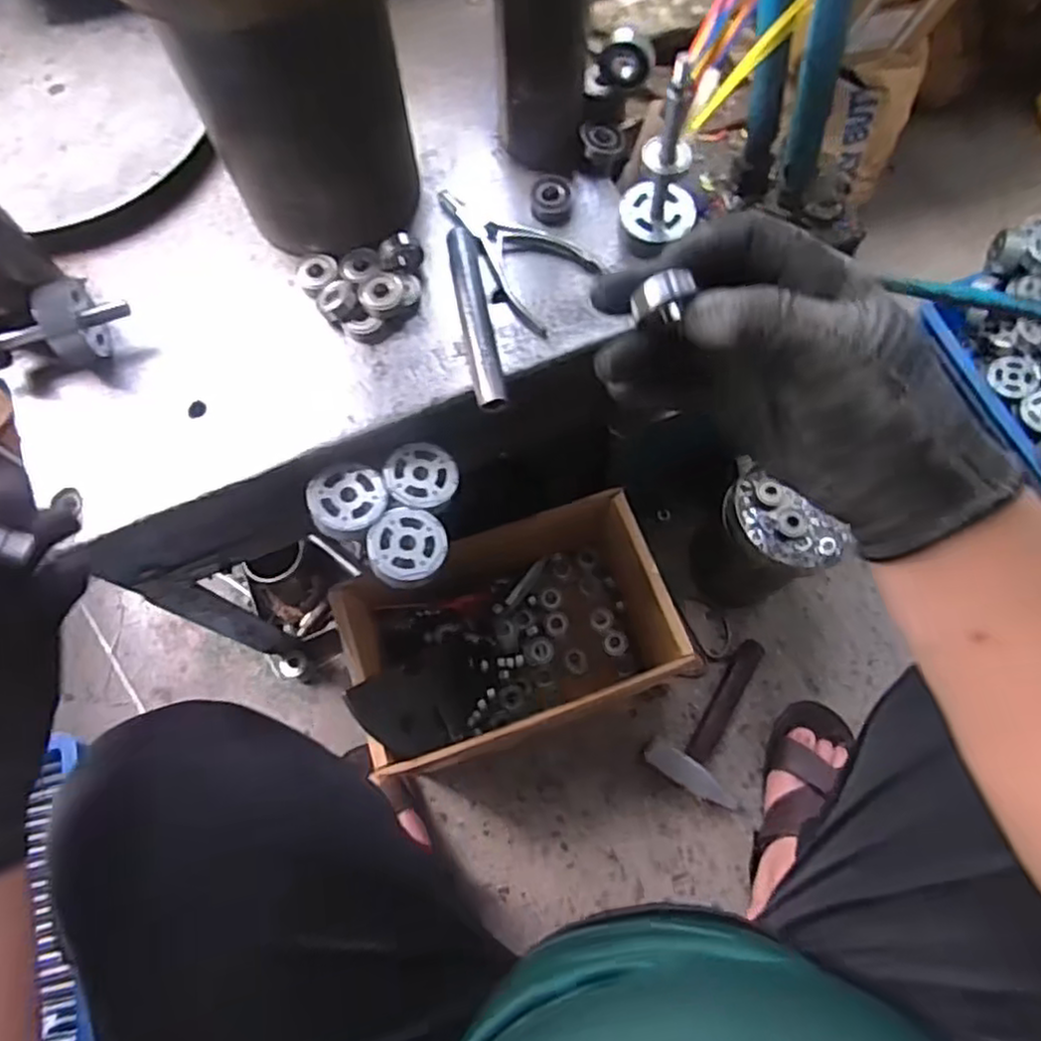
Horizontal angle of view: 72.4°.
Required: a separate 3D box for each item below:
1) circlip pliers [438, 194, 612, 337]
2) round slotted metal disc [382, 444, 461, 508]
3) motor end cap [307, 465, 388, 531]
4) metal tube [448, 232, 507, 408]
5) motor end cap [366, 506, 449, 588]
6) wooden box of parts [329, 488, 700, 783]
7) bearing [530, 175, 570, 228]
[{"bbox_3d":[-0.011,-0.198,0.517,0.133,0.016,0.069,40,77,13],"label":"circlip pliers"},{"bbox_3d":[-0.070,-0.033,0.506,0.050,0.010,0.049,0,71,1],"label":"round slotted metal disc"},{"bbox_3d":[-0.118,-0.017,0.488,0.050,0.014,0.049,0,71,1],"label":"motor end cap"},{"bbox_3d":[-0.031,-0.142,0.495,0.022,0.018,0.145,-10,71,-2],"label":"metal tube"},{"bbox_3d":[-0.077,0.017,0.485,0.052,0.013,0.055,0,71,1],"label":"motor end cap"},{"bbox_3d":[-0.008,0.133,0.769,0.307,0.210,0.179,-20,72,-5],"label":"wooden box of parts"},{"bbox_3d":[0.023,-0.241,0.534,0.029,0.015,0.036,4,71,3],"label":"bearing"}]

